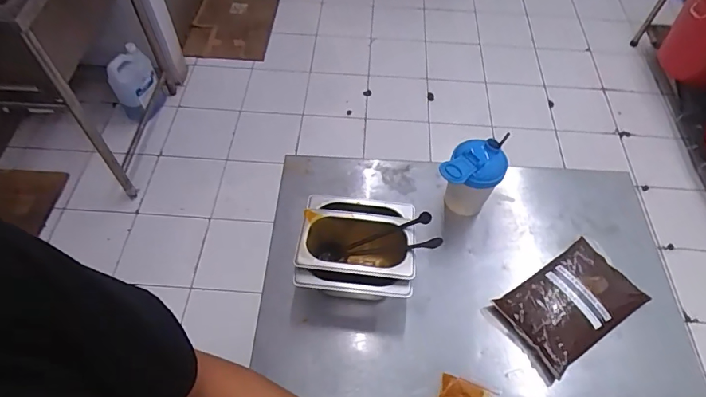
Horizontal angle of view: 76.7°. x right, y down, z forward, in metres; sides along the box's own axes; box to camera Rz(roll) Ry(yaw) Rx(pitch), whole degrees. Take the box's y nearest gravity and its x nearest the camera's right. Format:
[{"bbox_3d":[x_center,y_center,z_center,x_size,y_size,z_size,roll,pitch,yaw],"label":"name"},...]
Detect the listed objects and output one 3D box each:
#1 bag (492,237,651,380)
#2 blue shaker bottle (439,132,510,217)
[{"bbox_3d":[0.360,0.170,0.735,0.215,0.043,0.137,-29,62,-19],"label":"bag"},{"bbox_3d":[0.199,-0.024,0.787,0.107,0.149,0.091,10,57,5],"label":"blue shaker bottle"}]

